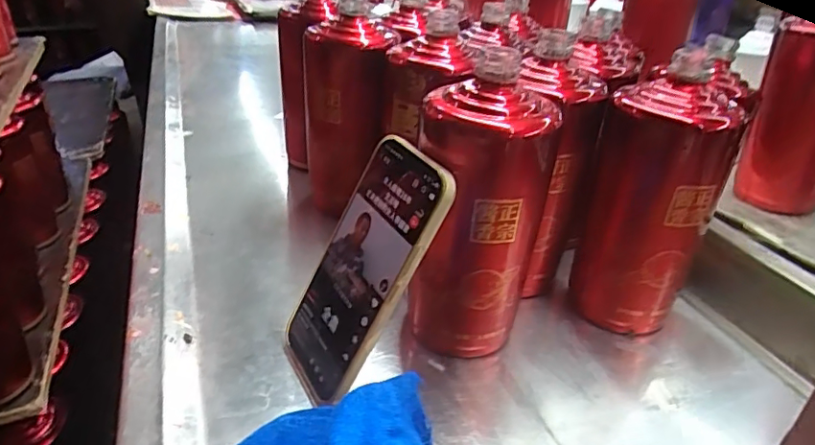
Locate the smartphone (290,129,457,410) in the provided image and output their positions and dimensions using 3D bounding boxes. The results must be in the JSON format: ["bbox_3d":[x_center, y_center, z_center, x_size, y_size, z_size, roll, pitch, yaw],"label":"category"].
[{"bbox_3d":[-0.030,0.030,0.336,0.008,0.163,0.078,11,23,-43],"label":"smartphone"}]

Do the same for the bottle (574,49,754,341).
[{"bbox_3d":[0.166,-0.002,0.386,0.079,0.176,0.063,12,33,18],"label":"bottle"}]

